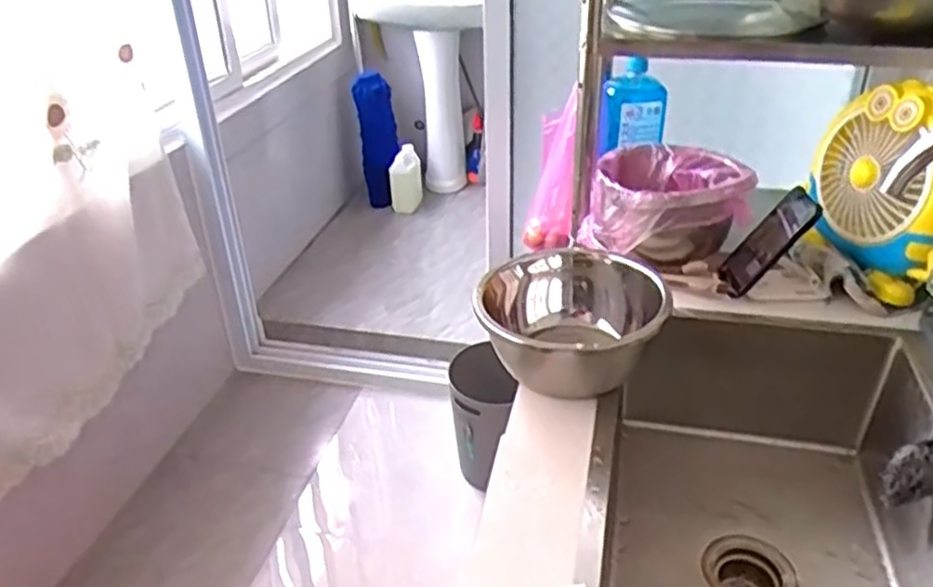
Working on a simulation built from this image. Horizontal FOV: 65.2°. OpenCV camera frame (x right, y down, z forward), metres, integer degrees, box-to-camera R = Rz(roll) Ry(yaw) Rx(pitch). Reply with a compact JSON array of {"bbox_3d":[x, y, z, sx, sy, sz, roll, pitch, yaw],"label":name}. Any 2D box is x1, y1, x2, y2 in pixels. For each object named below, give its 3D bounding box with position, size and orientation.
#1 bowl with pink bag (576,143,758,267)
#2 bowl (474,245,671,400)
[{"bbox_3d":[0.315,-0.136,1.152,0.234,0.122,0.217,15,35,25],"label":"bowl with pink bag"},{"bbox_3d":[0.128,0.028,0.900,0.224,0.116,0.180,9,33,17],"label":"bowl"}]

